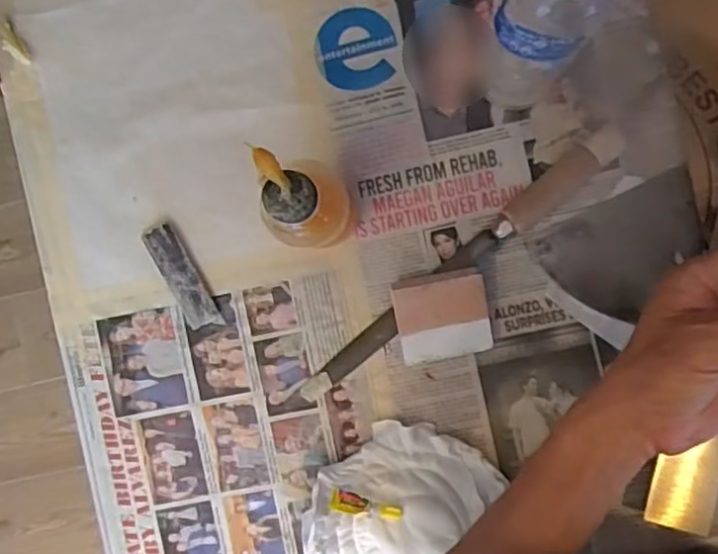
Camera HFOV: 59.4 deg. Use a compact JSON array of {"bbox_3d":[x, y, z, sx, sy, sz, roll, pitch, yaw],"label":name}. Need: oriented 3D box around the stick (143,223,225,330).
[{"bbox_3d":[-0.147,0.000,0.527,0.028,0.006,0.096,-28,88,5],"label":"stick"}]

